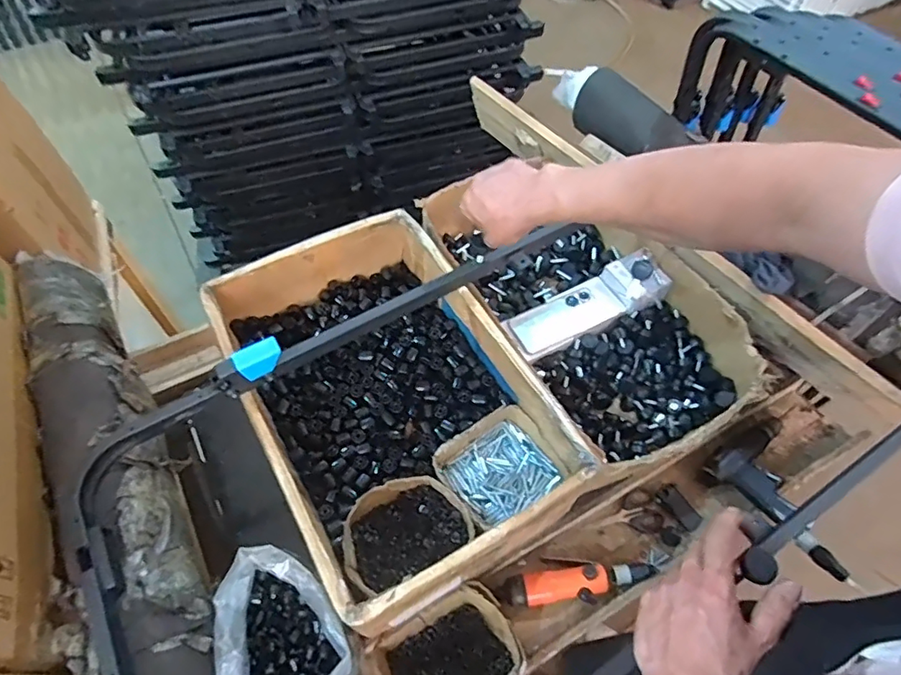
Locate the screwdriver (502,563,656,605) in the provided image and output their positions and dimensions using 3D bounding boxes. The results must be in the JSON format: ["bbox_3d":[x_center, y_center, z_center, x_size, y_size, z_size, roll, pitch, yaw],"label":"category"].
[{"bbox_3d":[0.178,0.344,0.740,0.203,0.034,0.045,-6,58,-4],"label":"screwdriver"}]

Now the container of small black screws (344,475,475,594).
[{"bbox_3d":[-0.064,0.255,0.715,0.159,0.048,0.117,-21,61,-13],"label":"container of small black screws"}]

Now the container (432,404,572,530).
[{"bbox_3d":[0.066,0.183,0.755,0.153,0.061,0.122,-31,63,-19],"label":"container"}]

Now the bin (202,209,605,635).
[{"bbox_3d":[-0.090,0.080,0.764,0.346,0.143,0.520,-27,62,-17],"label":"bin"}]

